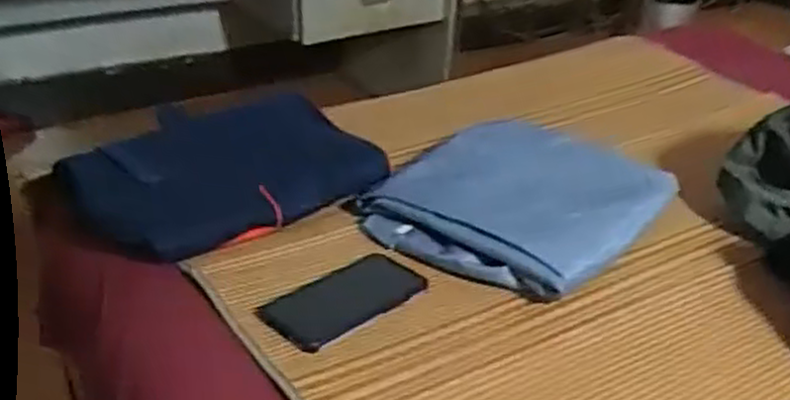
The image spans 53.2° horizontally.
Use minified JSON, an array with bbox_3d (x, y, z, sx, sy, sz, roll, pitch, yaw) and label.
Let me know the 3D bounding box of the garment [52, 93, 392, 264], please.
[{"bbox_3d":[-0.208,-0.036,0.945,0.338,0.052,0.256,-19,35,-33],"label":"garment"}]

